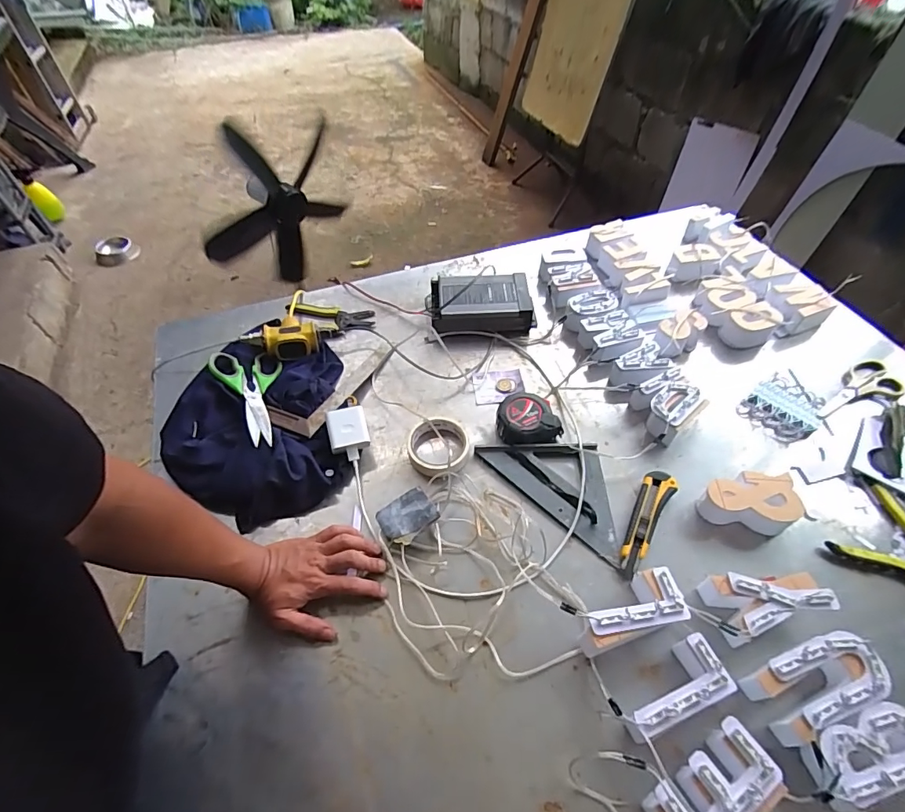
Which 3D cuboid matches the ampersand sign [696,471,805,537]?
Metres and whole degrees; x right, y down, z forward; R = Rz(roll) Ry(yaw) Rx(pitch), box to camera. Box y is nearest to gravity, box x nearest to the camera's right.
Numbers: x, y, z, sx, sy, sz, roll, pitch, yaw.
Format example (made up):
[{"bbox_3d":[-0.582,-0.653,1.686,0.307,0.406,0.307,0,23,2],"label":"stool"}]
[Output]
[{"bbox_3d":[0.383,0.125,0.608,0.112,0.044,0.077,12,53,9],"label":"ampersand sign"}]

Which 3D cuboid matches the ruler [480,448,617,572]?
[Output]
[{"bbox_3d":[0.157,0.098,0.644,0.225,0.015,0.114,38,71,25],"label":"ruler"}]

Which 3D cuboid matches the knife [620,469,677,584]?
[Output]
[{"bbox_3d":[0.251,0.149,0.606,0.038,0.018,0.157,25,57,19],"label":"knife"}]

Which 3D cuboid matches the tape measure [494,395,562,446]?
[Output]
[{"bbox_3d":[0.112,0.020,0.697,0.090,0.044,0.079,-2,52,-1],"label":"tape measure"}]

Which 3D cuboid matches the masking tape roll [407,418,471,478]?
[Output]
[{"bbox_3d":[-0.020,0.060,0.673,0.087,0.022,0.094,0,52,0],"label":"masking tape roll"}]

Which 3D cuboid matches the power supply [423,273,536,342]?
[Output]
[{"bbox_3d":[0.050,-0.182,0.842,0.183,0.052,0.121,-2,52,-1],"label":"power supply"}]

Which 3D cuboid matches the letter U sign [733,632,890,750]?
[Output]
[{"bbox_3d":[0.372,0.285,0.482,0.130,0.054,0.071,-20,55,-14],"label":"letter U sign"}]

